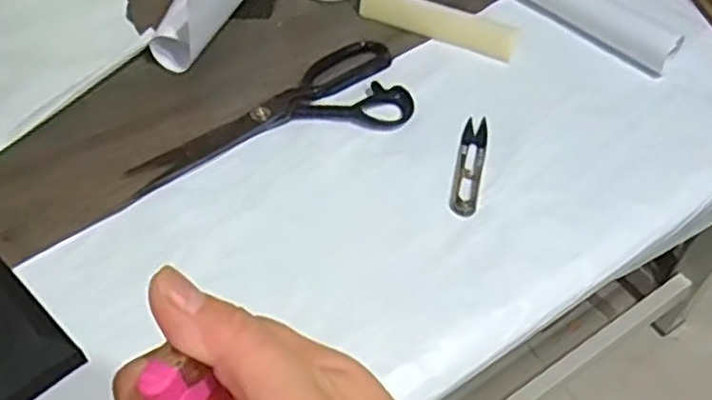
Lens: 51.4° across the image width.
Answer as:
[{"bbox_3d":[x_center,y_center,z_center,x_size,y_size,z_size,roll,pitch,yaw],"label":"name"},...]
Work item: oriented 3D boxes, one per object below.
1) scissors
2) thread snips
[{"bbox_3d":[-0.065,-0.067,0.608,0.242,0.011,0.095,-25,58,-18],"label":"scissors"},{"bbox_3d":[0.091,-0.027,0.592,0.021,0.004,0.100,11,55,7],"label":"thread snips"}]

